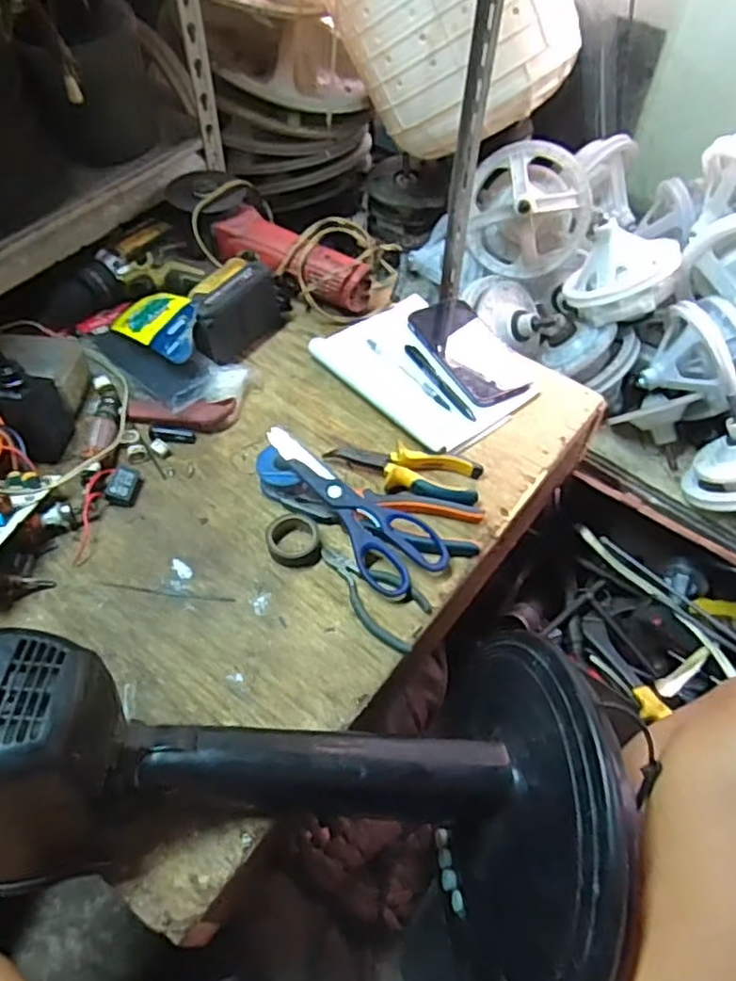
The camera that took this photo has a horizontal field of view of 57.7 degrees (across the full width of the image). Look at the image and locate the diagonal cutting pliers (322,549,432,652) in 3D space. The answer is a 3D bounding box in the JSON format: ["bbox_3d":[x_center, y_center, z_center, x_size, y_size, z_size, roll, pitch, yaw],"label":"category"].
[{"bbox_3d":[0.000,0.093,0.605,0.117,0.011,0.055,30,57,18],"label":"diagonal cutting pliers"}]

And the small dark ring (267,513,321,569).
[{"bbox_3d":[-0.070,0.047,0.631,0.047,0.023,0.049,2,53,-2],"label":"small dark ring"}]

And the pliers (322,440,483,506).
[{"bbox_3d":[0.037,-0.021,0.676,0.152,0.020,0.052,10,53,4],"label":"pliers"}]

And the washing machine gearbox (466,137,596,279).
[{"bbox_3d":[0.214,-0.370,0.883,0.160,0.170,0.103,11,23,11],"label":"washing machine gearbox"}]

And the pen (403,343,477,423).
[{"bbox_3d":[0.080,-0.123,0.748,0.012,0.010,0.132,-23,58,-19],"label":"pen"}]

